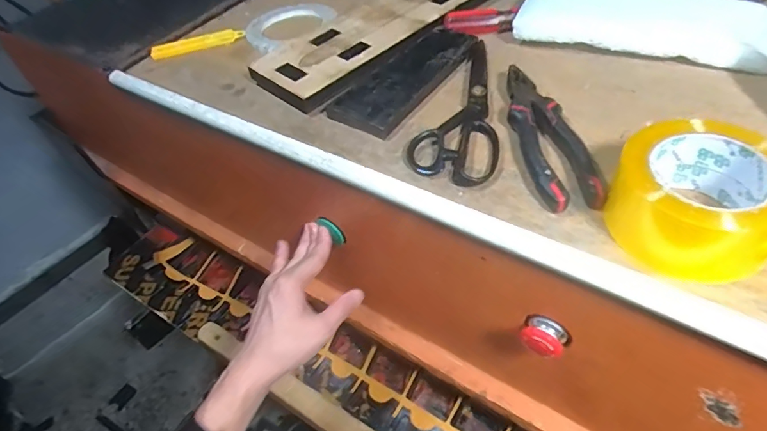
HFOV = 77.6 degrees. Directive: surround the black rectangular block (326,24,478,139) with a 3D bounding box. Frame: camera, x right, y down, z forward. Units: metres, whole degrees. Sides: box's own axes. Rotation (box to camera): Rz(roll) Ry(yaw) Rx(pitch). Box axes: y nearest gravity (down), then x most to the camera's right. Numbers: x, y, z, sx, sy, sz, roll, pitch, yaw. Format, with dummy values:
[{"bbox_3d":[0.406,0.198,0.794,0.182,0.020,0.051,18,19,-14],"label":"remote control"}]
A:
[{"bbox_3d":[0.027,-0.158,0.536,0.076,0.016,0.195,25,58,31],"label":"black rectangular block"}]

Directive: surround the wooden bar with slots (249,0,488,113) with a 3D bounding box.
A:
[{"bbox_3d":[0.003,-0.246,0.609,0.354,0.029,0.117,-40,49,-25],"label":"wooden bar with slots"}]

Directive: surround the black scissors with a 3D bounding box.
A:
[{"bbox_3d":[0.088,-0.115,0.493,0.082,0.018,0.223,13,53,12],"label":"black scissors"}]

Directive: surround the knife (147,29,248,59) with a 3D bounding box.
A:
[{"bbox_3d":[-0.256,-0.238,0.657,0.125,0.017,0.022,-18,33,-11],"label":"knife"}]

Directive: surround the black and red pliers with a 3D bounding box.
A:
[{"bbox_3d":[0.146,-0.079,0.445,0.050,0.028,0.194,3,47,-9],"label":"black and red pliers"}]

